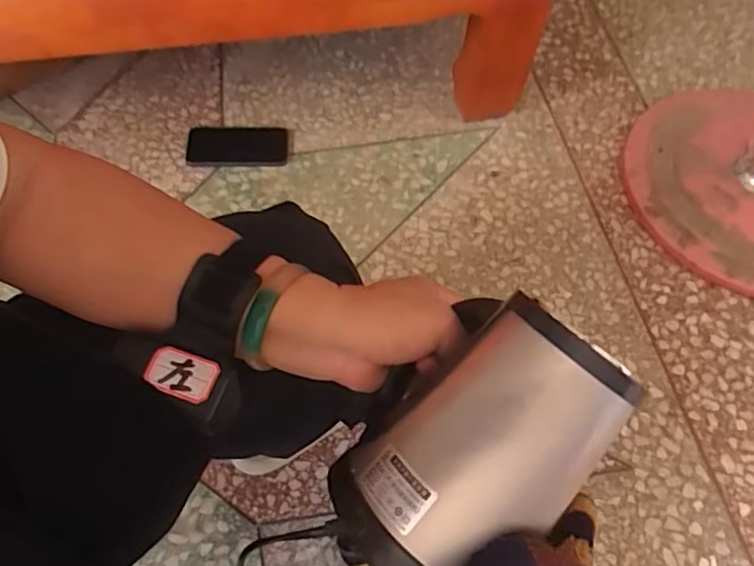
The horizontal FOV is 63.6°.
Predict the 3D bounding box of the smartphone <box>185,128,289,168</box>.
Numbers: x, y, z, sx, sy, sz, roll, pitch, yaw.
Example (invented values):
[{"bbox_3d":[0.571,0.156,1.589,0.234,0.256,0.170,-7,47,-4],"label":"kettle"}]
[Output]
[{"bbox_3d":[-0.227,-0.219,0.991,0.160,0.014,0.078,0,60,-2],"label":"smartphone"}]

